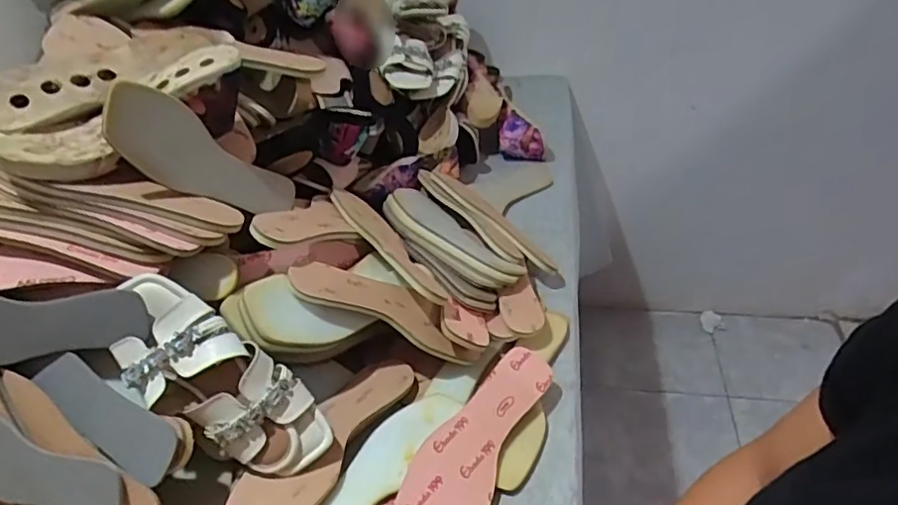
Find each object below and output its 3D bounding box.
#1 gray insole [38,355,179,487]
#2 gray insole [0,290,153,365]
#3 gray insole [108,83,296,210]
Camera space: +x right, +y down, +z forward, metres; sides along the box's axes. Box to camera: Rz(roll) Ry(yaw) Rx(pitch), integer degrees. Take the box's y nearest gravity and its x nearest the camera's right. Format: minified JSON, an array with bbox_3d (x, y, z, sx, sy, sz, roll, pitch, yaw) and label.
[{"bbox_3d":[-0.316,0.148,0.547,0.160,0.008,0.051,29,79,16],"label":"gray insole"},{"bbox_3d":[-0.410,0.072,0.565,0.241,0.075,0.008,1,17,-2],"label":"gray insole"},{"bbox_3d":[-0.256,-0.093,0.634,0.017,0.233,0.079,11,73,34],"label":"gray insole"}]

